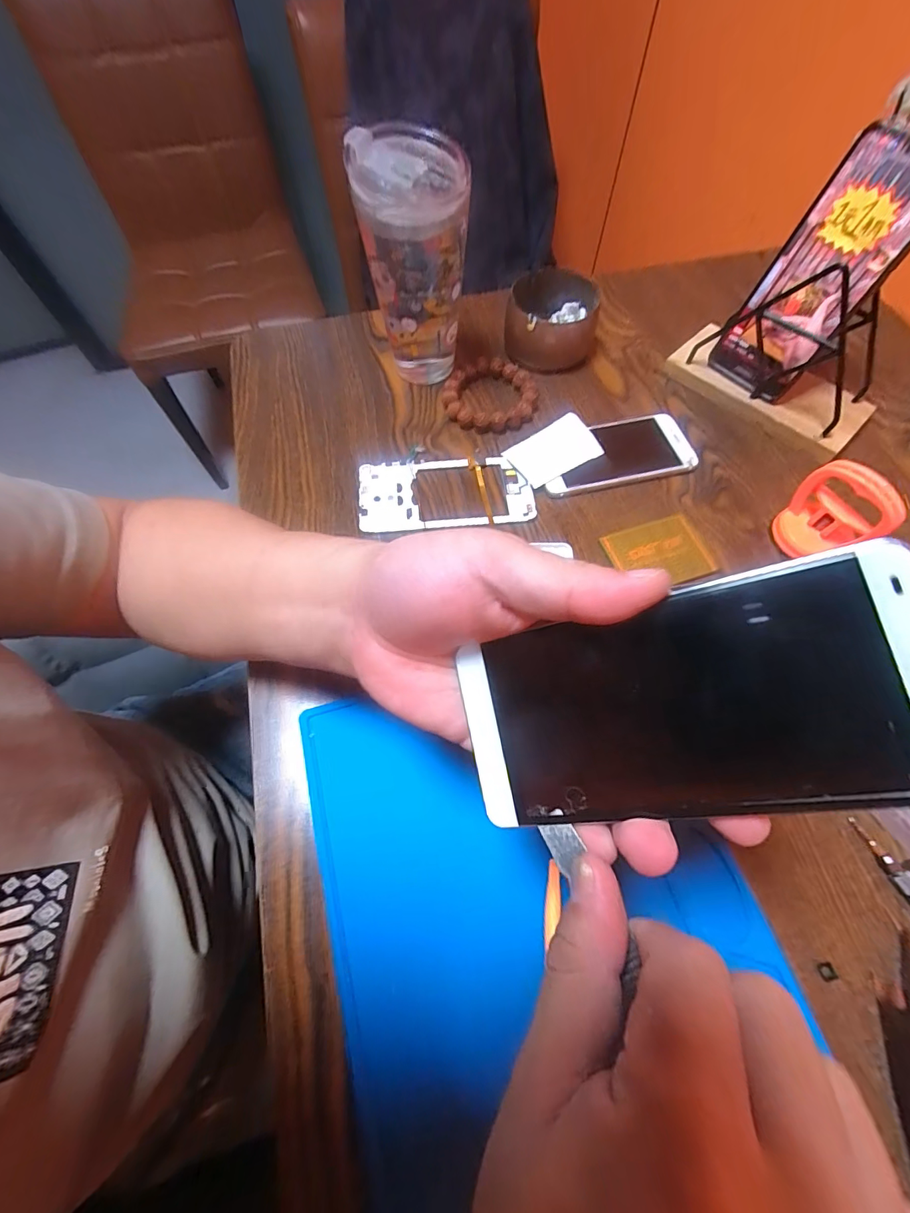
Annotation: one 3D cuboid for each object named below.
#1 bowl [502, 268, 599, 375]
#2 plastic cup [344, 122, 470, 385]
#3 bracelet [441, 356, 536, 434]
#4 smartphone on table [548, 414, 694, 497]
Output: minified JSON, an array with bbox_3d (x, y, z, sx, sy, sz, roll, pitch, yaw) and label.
[{"bbox_3d":[0.094,-0.286,0.444,0.086,0.048,0.088,0,64,0],"label":"bowl"},{"bbox_3d":[-0.034,-0.281,0.383,0.079,0.157,0.082,0,64,0],"label":"plastic cup"},{"bbox_3d":[0.033,-0.197,0.421,0.087,0.015,0.081,1,64,1],"label":"bracelet"},{"bbox_3d":[0.138,-0.134,0.394,0.132,0.011,0.070,-14,65,-6],"label":"smartphone on table"}]

